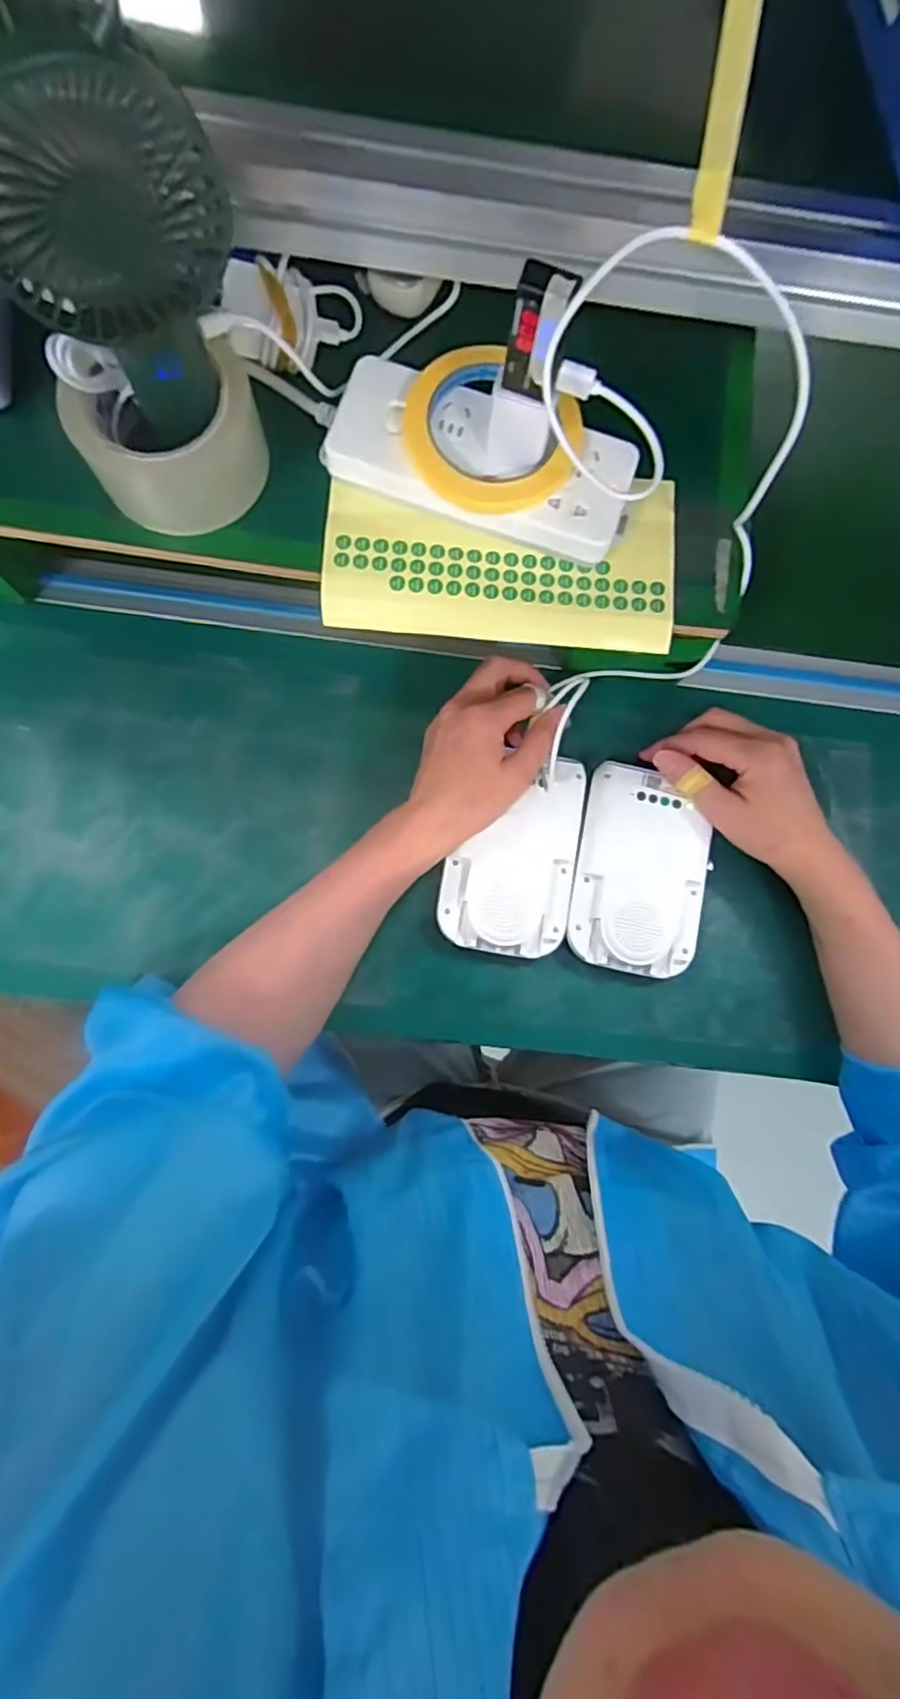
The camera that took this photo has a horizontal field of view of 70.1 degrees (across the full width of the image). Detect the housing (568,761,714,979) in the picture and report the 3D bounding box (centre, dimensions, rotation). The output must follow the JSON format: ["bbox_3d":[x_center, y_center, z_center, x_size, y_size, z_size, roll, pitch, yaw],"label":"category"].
[{"bbox_3d":[0.143,0.015,0.476,0.093,0.019,0.149,12,81,-2],"label":"housing"}]

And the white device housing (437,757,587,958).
[{"bbox_3d":[0.048,0.003,0.475,0.093,0.011,0.145,11,81,-2],"label":"white device housing"}]

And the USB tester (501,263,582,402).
[{"bbox_3d":[0.042,-0.250,0.315,0.027,0.060,0.013,32,81,1],"label":"USB tester"}]

